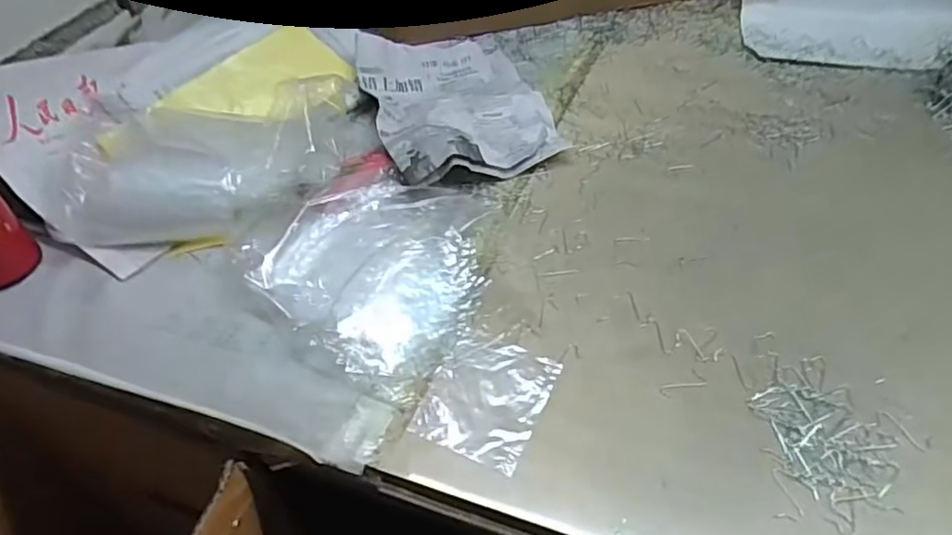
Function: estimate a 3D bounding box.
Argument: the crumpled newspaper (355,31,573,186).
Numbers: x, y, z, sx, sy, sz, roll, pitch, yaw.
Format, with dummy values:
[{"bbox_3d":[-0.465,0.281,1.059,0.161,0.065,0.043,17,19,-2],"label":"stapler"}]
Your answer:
[{"bbox_3d":[-0.025,-0.200,0.735,0.198,0.055,0.298,-14,44,-10],"label":"crumpled newspaper"}]

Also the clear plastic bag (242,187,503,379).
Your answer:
[{"bbox_3d":[-0.081,-0.009,0.564,0.189,0.024,0.221,13,46,17],"label":"clear plastic bag"}]

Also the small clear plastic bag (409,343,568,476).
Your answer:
[{"bbox_3d":[0.008,0.095,0.465,0.084,0.006,0.097,17,47,21],"label":"small clear plastic bag"}]

